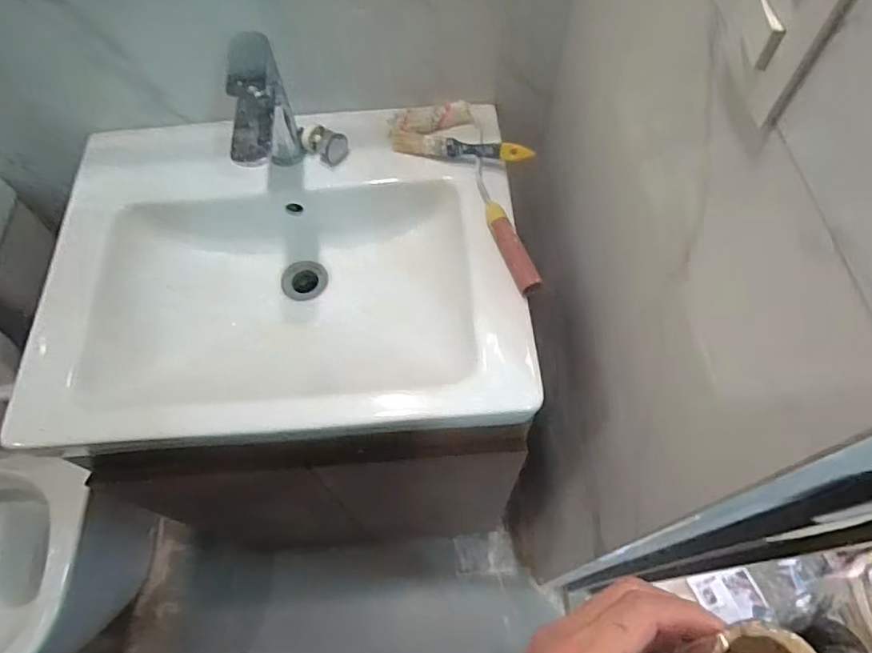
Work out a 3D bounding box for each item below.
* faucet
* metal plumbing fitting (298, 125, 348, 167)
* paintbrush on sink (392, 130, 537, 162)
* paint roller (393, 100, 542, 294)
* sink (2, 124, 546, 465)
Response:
[{"bbox_3d":[-0.193,-0.218,0.637,0.041,0.159,0.135,-1,62,1],"label":"faucet"},{"bbox_3d":[-0.143,-0.232,0.723,0.058,0.032,0.034,28,66,15],"label":"metal plumbing fitting"},{"bbox_3d":[0.030,-0.227,0.710,0.178,0.026,0.028,12,63,7],"label":"paintbrush on sink"},{"bbox_3d":[0.065,-0.179,0.692,0.103,0.026,0.308,-28,65,-13],"label":"paint roller"},{"bbox_3d":[-0.177,-0.059,0.713,0.563,0.135,0.421,-2,62,0],"label":"sink"}]

